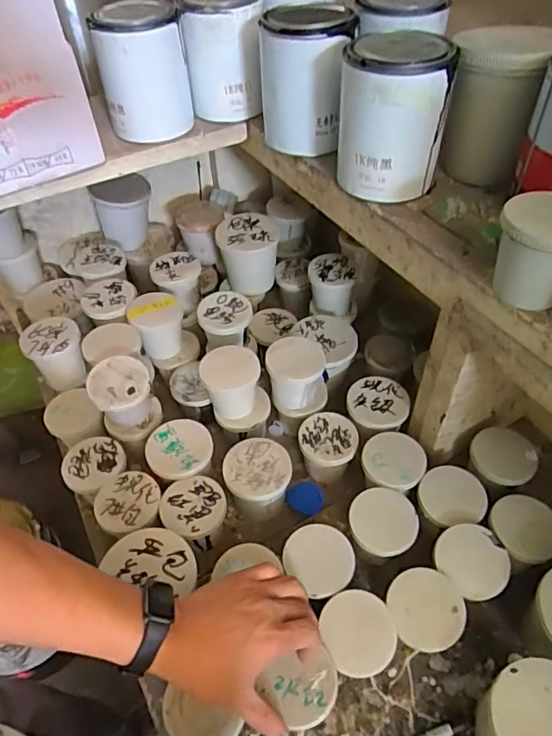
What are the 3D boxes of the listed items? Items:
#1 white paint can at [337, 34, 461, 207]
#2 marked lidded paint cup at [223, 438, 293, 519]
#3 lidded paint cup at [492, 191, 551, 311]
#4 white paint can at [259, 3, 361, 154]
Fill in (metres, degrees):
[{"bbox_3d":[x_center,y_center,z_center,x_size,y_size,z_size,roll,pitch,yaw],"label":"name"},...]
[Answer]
[{"bbox_3d":[0.117,-0.254,0.523,0.105,0.132,0.096,4,49,5],"label":"white paint can"},{"bbox_3d":[-0.020,0.140,0.625,0.074,0.082,0.078,-1,49,1],"label":"marked lidded paint cup"},{"bbox_3d":[0.210,-0.092,0.412,0.067,0.074,0.066,-1,49,1],"label":"lidded paint cup"},{"bbox_3d":[0.034,-0.331,0.594,0.102,0.139,0.095,-2,48,0],"label":"white paint can"}]

